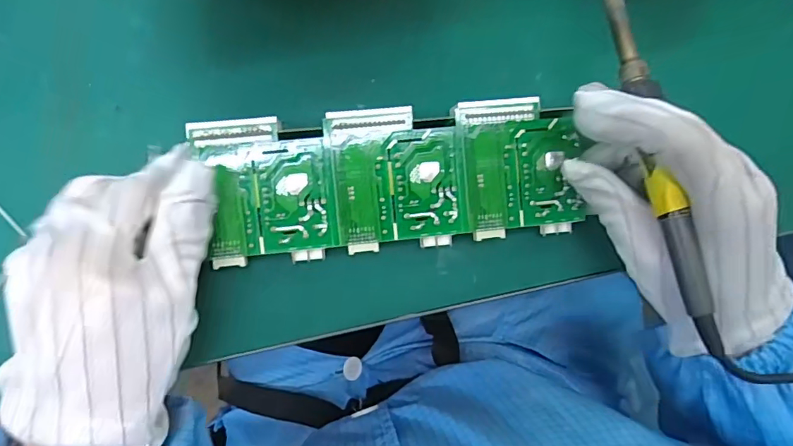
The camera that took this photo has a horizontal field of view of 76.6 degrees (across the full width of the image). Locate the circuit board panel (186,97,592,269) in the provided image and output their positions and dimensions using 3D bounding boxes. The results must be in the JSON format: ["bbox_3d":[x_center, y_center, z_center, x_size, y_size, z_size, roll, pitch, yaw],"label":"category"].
[{"bbox_3d":[0.001,-0.023,0.271,0.197,0.010,0.074,-5,93,-6],"label":"circuit board panel"}]

